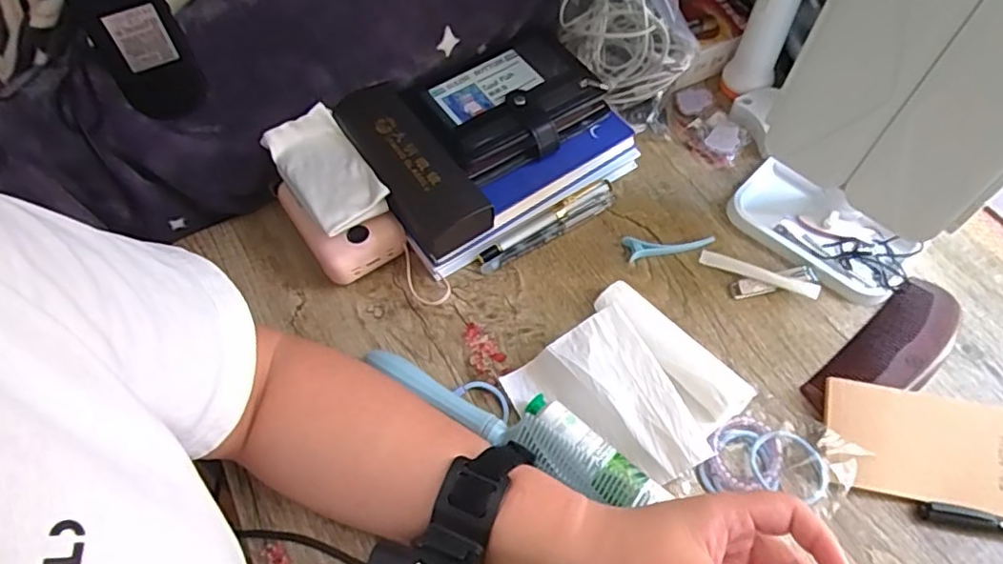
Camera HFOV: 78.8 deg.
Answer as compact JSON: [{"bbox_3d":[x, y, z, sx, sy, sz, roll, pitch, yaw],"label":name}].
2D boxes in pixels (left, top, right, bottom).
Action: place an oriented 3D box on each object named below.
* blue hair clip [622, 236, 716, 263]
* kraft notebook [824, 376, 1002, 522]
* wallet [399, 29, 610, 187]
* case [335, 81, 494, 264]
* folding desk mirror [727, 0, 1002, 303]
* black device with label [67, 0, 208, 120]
[{"bbox_3d":[0.137,-0.030,0.497,0.073,0.009,0.017,-5,61,-1],"label":"blue hair clip"},{"bbox_3d":[0.285,0.109,0.398,0.137,0.008,0.071,9,77,8],"label":"kraft notebook"},{"bbox_3d":[0.007,-0.154,0.518,0.148,0.031,0.108,-32,63,-16],"label":"wallet"},{"bbox_3d":[-0.073,-0.092,0.481,0.055,0.037,0.155,-30,63,-15],"label":"case"},{"bbox_3d":[0.251,-0.097,0.404,0.141,0.231,0.075,35,66,21],"label":"folding desk mirror"},{"bbox_3d":[-0.244,-0.174,0.396,0.054,0.115,0.067,-27,62,-13],"label":"black device with label"}]

